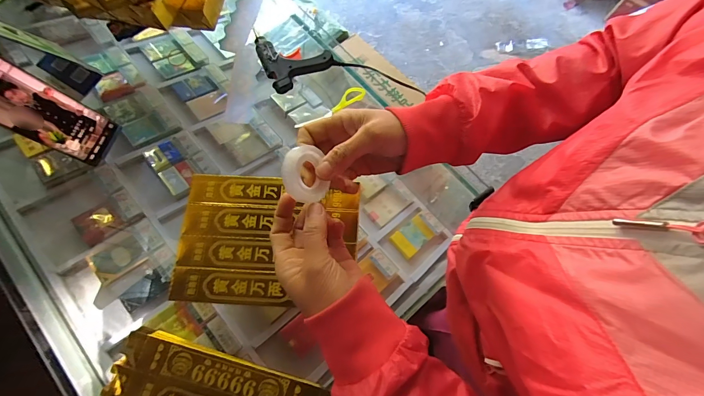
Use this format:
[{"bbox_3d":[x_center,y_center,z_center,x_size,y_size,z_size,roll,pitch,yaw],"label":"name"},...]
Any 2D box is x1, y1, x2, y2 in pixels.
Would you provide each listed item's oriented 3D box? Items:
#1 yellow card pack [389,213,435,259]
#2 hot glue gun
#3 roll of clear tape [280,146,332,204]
[{"bbox_3d":[0.123,0.077,0.674,0.083,0.020,0.055,-39,77,-10],"label":"yellow card pack"},{"bbox_3d":[-0.099,-0.239,0.551,0.105,0.023,0.105,-27,76,-7],"label":"hot glue gun"},{"bbox_3d":[-0.044,-0.021,0.299,0.040,0.013,0.047,-7,93,-29],"label":"roll of clear tape"}]

